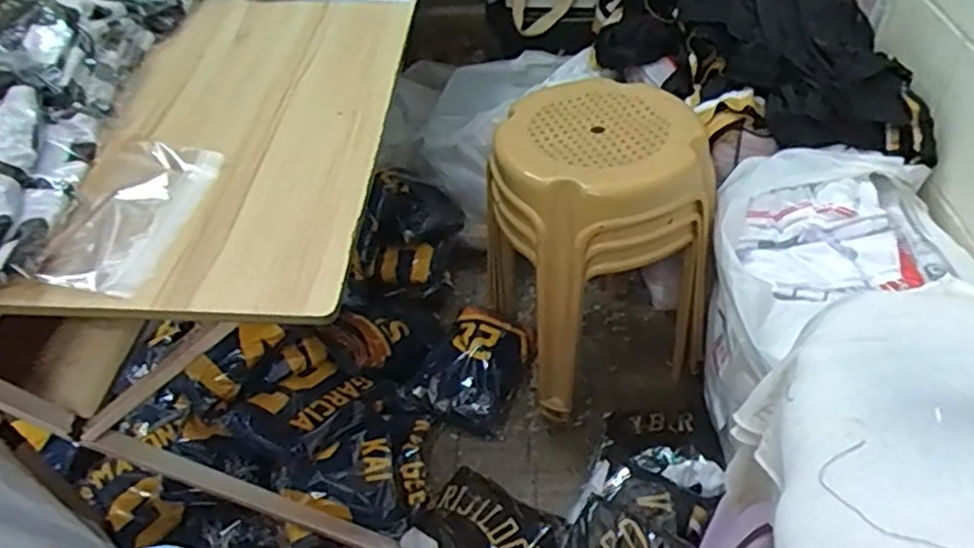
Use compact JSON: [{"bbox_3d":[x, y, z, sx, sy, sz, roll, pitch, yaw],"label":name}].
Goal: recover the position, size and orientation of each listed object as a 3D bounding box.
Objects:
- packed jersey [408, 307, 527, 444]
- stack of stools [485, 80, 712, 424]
[{"bbox_3d":[-0.016,0.182,1.326,0.184,0.035,0.221,31,65,5],"label":"packed jersey"},{"bbox_3d":[0.178,-0.060,1.179,0.304,0.431,0.310,-16,44,-9],"label":"stack of stools"}]

